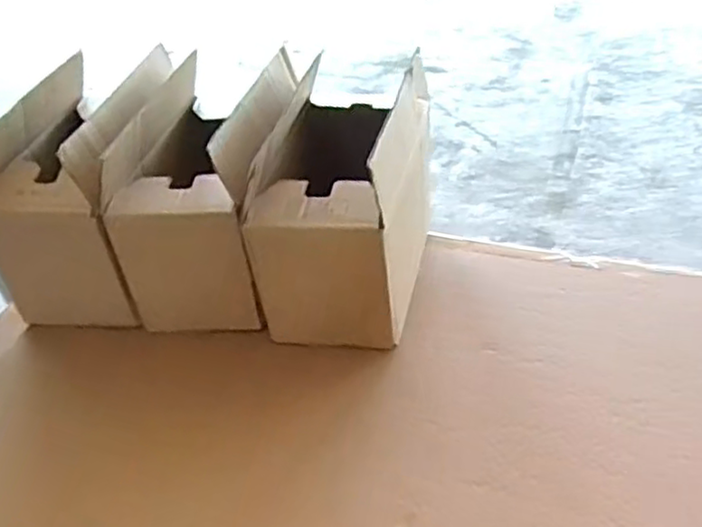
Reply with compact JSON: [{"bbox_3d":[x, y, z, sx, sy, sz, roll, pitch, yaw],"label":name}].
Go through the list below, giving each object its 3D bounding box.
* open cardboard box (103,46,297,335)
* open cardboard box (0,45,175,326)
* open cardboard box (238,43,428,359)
[{"bbox_3d":[-0.140,-0.072,0.753,0.147,0.221,0.203,6,43,13],"label":"open cardboard box"},{"bbox_3d":[-0.270,-0.082,0.761,0.151,0.208,0.222,6,43,14],"label":"open cardboard box"},{"bbox_3d":[-0.009,-0.063,0.727,0.157,0.219,0.212,7,43,15],"label":"open cardboard box"}]

